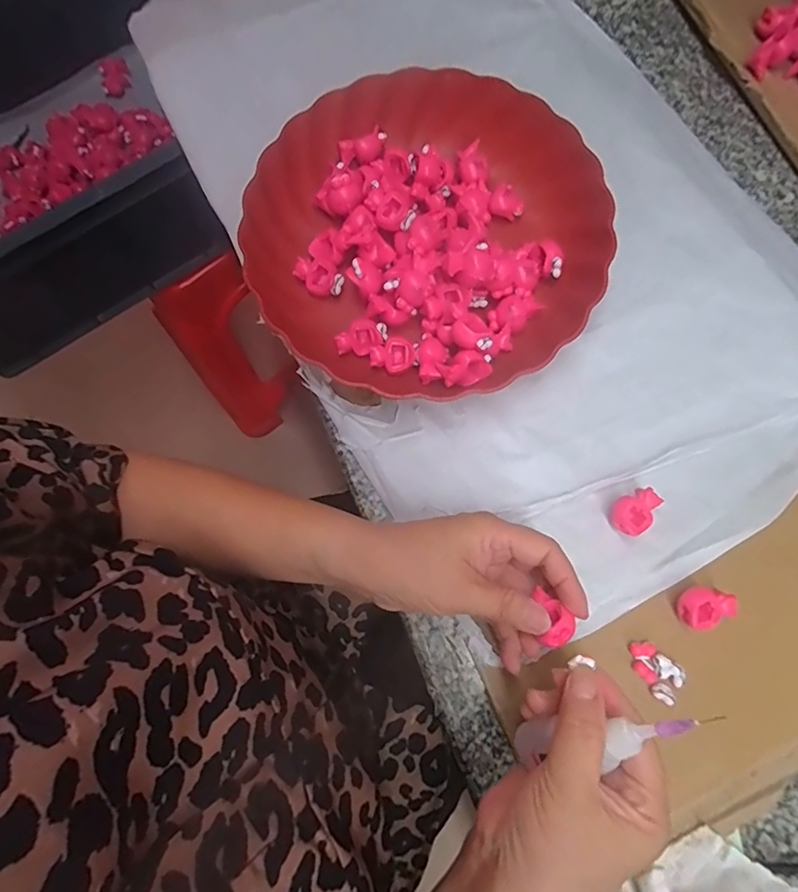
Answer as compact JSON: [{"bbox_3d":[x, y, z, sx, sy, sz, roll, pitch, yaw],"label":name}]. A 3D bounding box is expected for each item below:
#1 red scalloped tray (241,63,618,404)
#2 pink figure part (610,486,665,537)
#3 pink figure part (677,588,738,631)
[{"bbox_3d":[0.020,-0.153,0.357,0.238,0.043,0.227,14,80,4],"label":"red scalloped tray"},{"bbox_3d":[0.151,0.042,0.327,0.024,0.016,0.032,42,83,8],"label":"pink figure part"},{"bbox_3d":[0.191,0.102,0.317,0.033,0.018,0.025,1,79,1],"label":"pink figure part"}]

